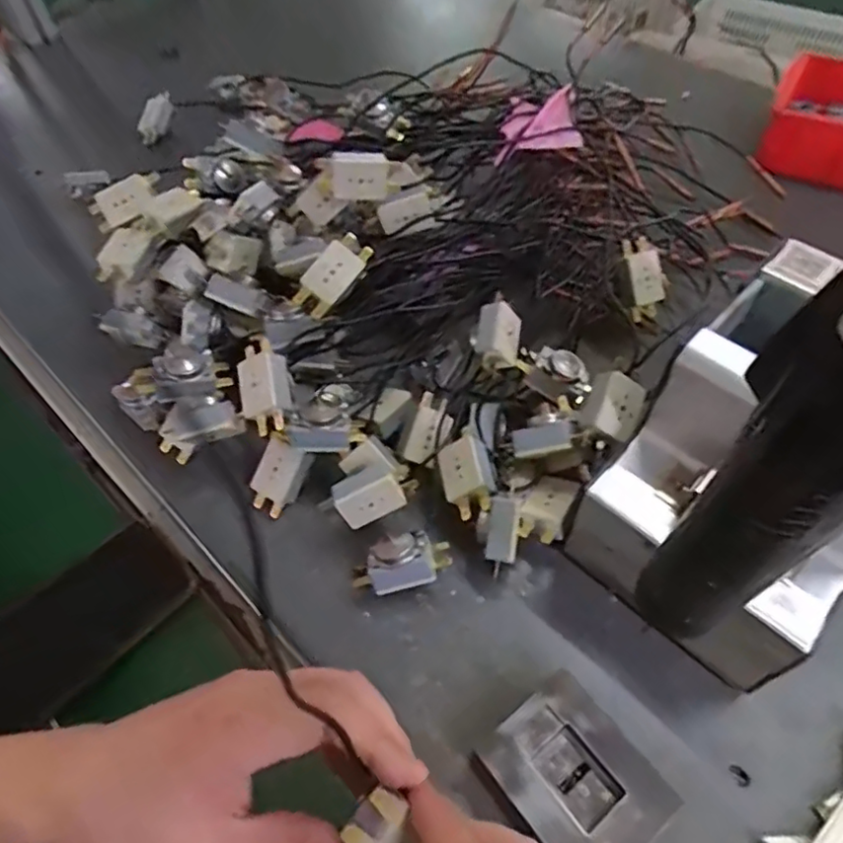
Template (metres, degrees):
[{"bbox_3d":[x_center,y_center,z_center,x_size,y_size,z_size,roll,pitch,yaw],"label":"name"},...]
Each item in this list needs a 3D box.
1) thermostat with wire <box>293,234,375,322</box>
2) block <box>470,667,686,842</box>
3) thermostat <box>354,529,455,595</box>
[{"bbox_3d":[-0.062,-0.101,0.421,0.061,0.032,0.018,-48,34,-3],"label":"thermostat with wire"},{"bbox_3d":[0.075,0.180,0.307,0.065,0.028,0.079,-34,60,-20],"label":"block"},{"bbox_3d":[-0.012,0.084,0.367,0.058,0.027,0.030,-9,55,-4],"label":"thermostat"}]

